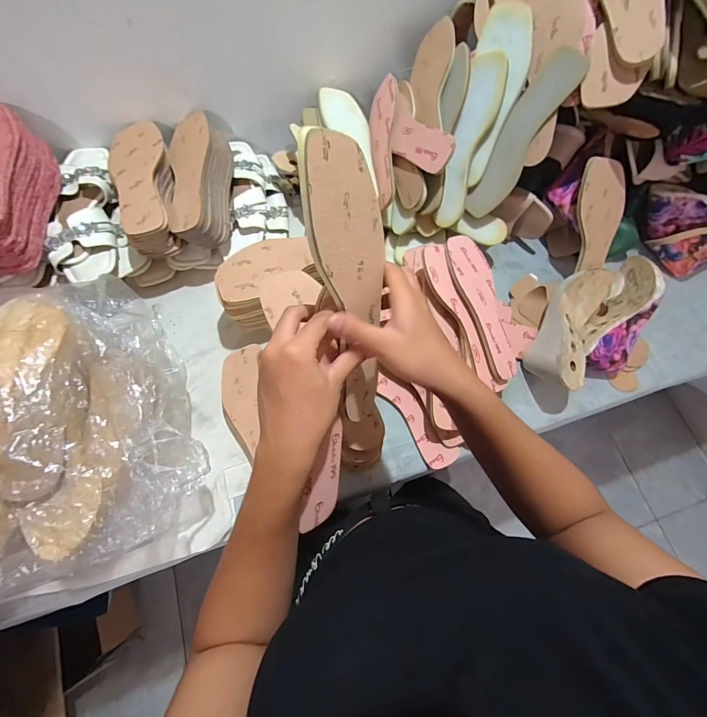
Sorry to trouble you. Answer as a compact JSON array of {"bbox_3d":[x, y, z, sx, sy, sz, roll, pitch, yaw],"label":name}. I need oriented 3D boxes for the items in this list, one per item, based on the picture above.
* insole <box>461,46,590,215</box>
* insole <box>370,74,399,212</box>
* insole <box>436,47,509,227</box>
[{"bbox_3d":[0.258,-0.342,0.558,0.064,0.233,0.019,34,29,9],"label":"insole"},{"bbox_3d":[0.052,-0.378,0.630,0.018,0.071,0.230,5,86,-34],"label":"insole"},{"bbox_3d":[0.187,-0.342,0.570,0.056,0.013,0.244,17,110,17],"label":"insole"}]

